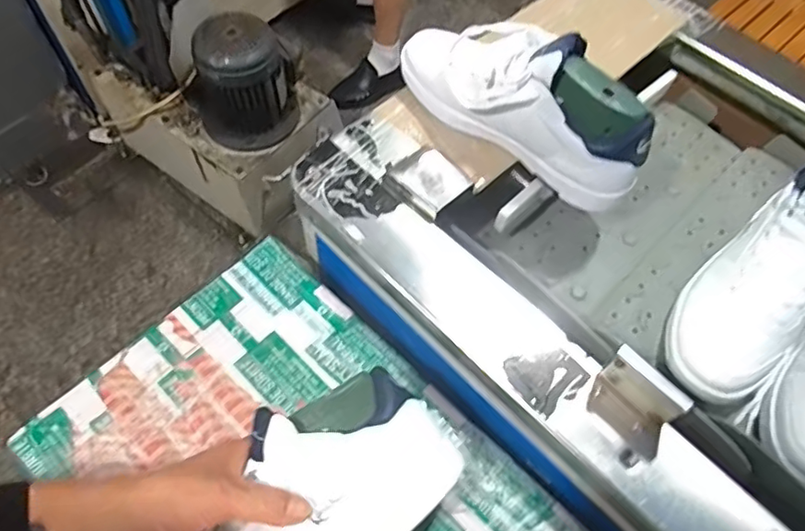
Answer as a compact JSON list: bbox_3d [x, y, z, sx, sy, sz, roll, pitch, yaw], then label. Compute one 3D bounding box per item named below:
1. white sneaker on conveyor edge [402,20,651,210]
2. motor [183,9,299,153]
[{"bbox_3d":[0.113,-0.169,0.579,0.106,0.107,0.276,-40,71,-22],"label":"white sneaker on conveyor edge"},{"bbox_3d":[-0.353,-0.404,1.231,0.216,0.234,0.223,1,61,-3],"label":"motor"}]

